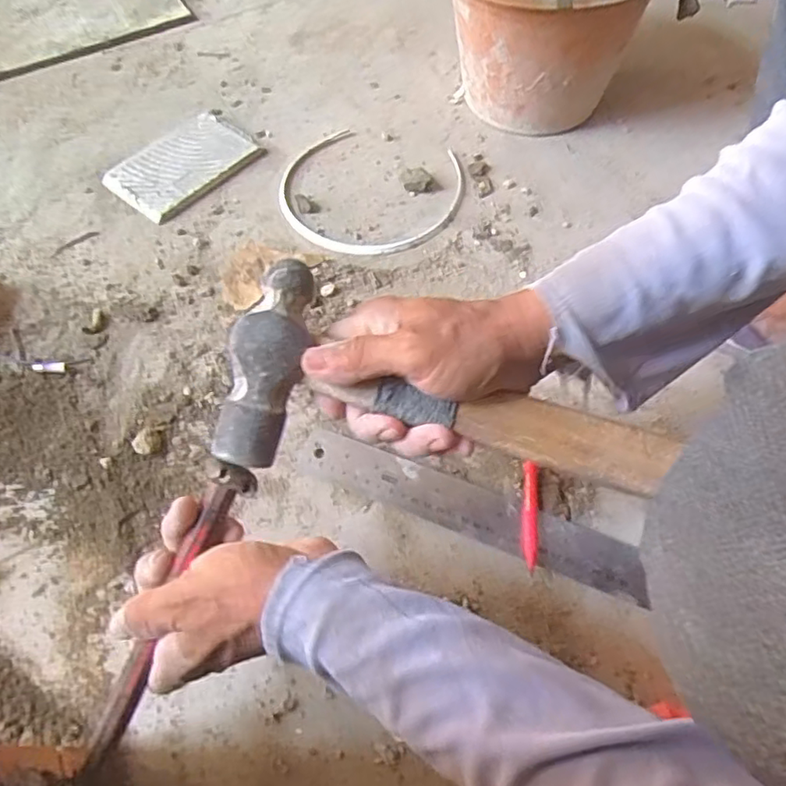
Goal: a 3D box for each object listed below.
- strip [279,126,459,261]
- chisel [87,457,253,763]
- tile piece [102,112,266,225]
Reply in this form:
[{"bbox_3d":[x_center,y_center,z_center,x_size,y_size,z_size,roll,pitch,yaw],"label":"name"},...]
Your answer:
[{"bbox_3d":[-0.027,-0.216,0.647,0.193,0.007,0.185,17,61,9],"label":"strip"},{"bbox_3d":[-0.118,0.116,0.318,0.018,0.016,0.170,25,88,14],"label":"chisel"},{"bbox_3d":[-0.231,-0.253,0.664,0.101,0.013,0.151,38,66,19],"label":"tile piece"}]

